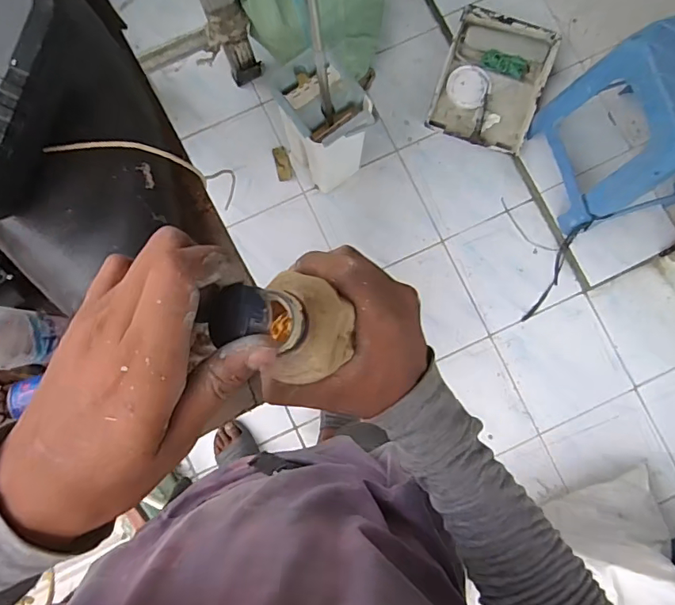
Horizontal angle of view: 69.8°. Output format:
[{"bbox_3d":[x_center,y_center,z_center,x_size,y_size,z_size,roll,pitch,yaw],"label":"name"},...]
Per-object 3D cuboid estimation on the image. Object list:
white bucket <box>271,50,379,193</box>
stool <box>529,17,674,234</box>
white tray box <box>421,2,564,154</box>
[{"bbox_3d":[-0.034,-0.452,1.243,0.197,0.357,0.213,-38,85,-5],"label":"white bucket"},{"bbox_3d":[0.755,-0.424,1.151,0.350,0.427,0.354,-19,84,-3],"label":"stool"},{"bbox_3d":[0.442,-0.628,1.392,0.291,0.075,0.365,19,83,1],"label":"white tray box"}]

